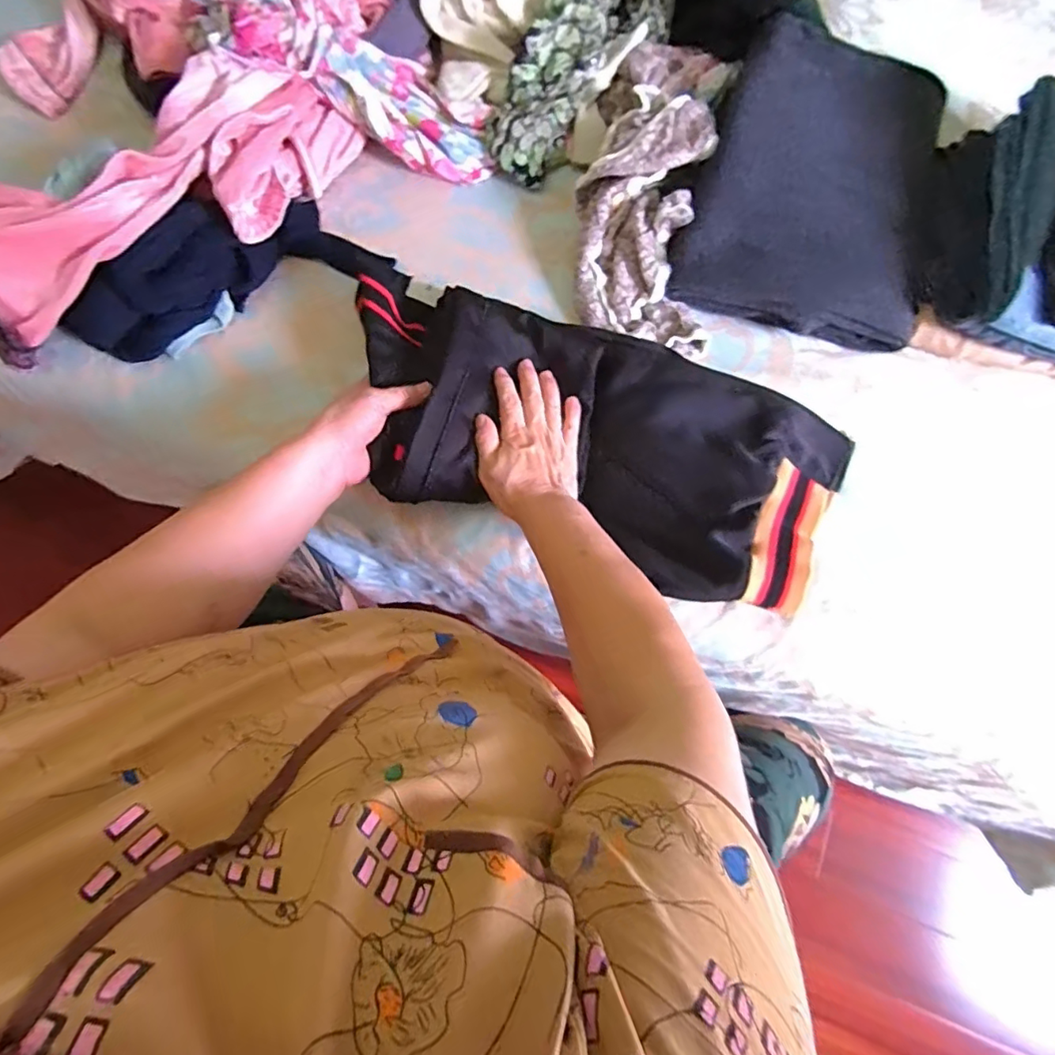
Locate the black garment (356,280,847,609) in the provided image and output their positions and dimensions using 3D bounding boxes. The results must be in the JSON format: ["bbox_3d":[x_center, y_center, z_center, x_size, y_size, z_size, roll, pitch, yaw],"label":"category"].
[{"bbox_3d":[0.057,-0.087,0.542,0.495,0.074,0.231,22,76,2],"label":"black garment"}]

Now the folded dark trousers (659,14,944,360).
[{"bbox_3d":[0.305,-0.373,0.601,0.259,0.085,0.320,14,76,2],"label":"folded dark trousers"}]

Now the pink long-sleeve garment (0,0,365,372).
[{"bbox_3d":[-0.404,-0.500,0.627,0.593,0.105,0.454,-27,78,-8],"label":"pink long-sleeve garment"}]

